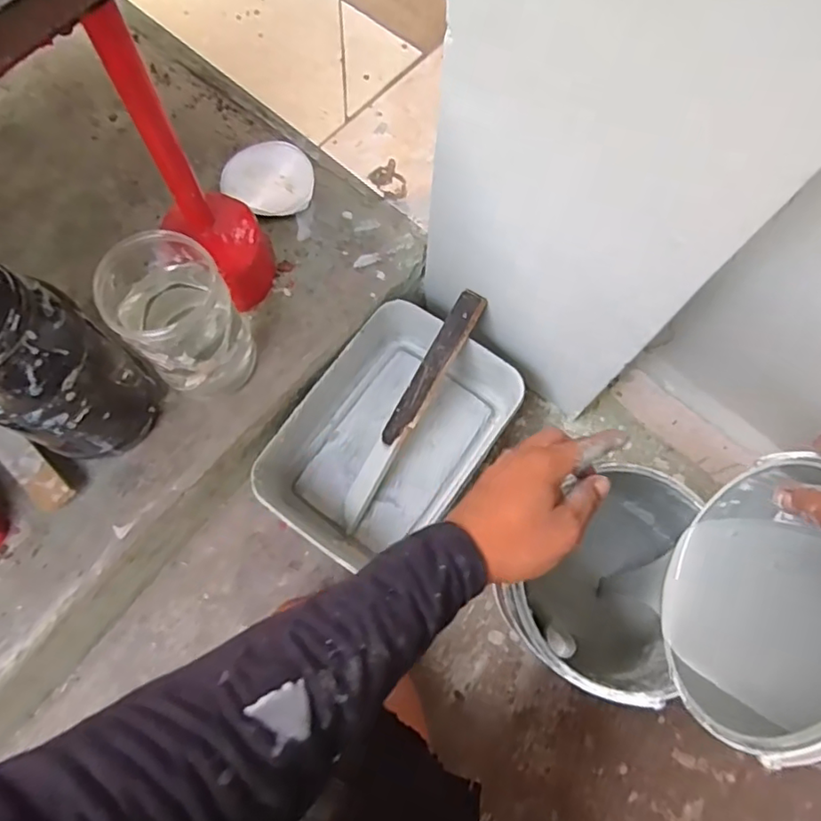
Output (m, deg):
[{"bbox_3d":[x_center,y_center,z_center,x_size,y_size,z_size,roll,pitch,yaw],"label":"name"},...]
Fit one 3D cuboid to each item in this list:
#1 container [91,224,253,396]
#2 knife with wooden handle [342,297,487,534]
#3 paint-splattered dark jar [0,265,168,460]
[{"bbox_3d":[-0.208,-0.080,0.548,0.089,0.157,0.096,0,73,-1],"label":"container"},{"bbox_3d":[-0.002,0.003,0.643,0.031,0.013,0.287,31,99,8],"label":"knife with wooden handle"},{"bbox_3d":[-0.310,-0.031,0.501,0.119,0.210,0.105,23,74,6],"label":"paint-splattered dark jar"}]

